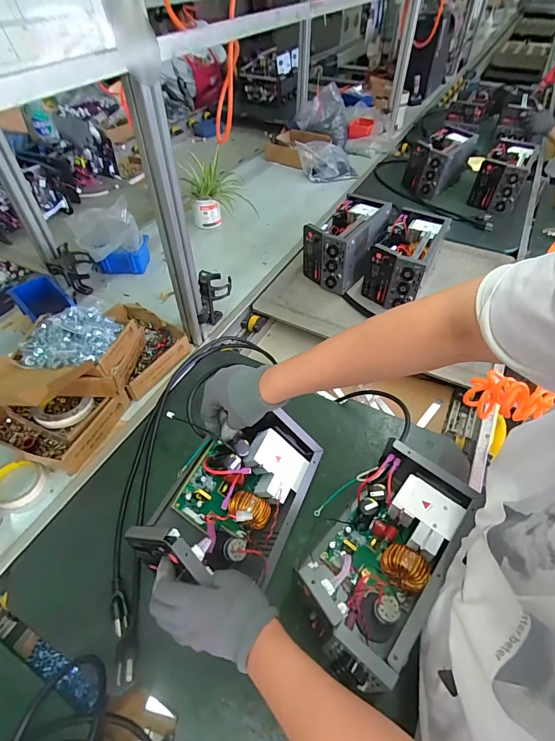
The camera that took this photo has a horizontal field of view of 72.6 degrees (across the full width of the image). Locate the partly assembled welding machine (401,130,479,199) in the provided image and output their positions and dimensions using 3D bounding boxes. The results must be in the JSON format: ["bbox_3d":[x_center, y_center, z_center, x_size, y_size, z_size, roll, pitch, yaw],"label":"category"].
[{"bbox_3d":[0.635,-0.809,1.449,0.155,0.149,0.346,32,56,24],"label":"partly assembled welding machine"}]

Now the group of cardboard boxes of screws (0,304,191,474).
[{"bbox_3d":[-0.374,-0.029,0.744,0.229,0.200,0.399,20,52,16],"label":"group of cardboard boxes of screws"}]

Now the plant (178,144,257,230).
[{"bbox_3d":[-0.189,-0.557,1.202,0.175,0.181,0.156,-28,55,-22],"label":"plant"}]

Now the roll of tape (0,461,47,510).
[{"bbox_3d":[-0.456,0.199,0.663,0.084,0.019,0.082,0,49,0],"label":"roll of tape"}]

